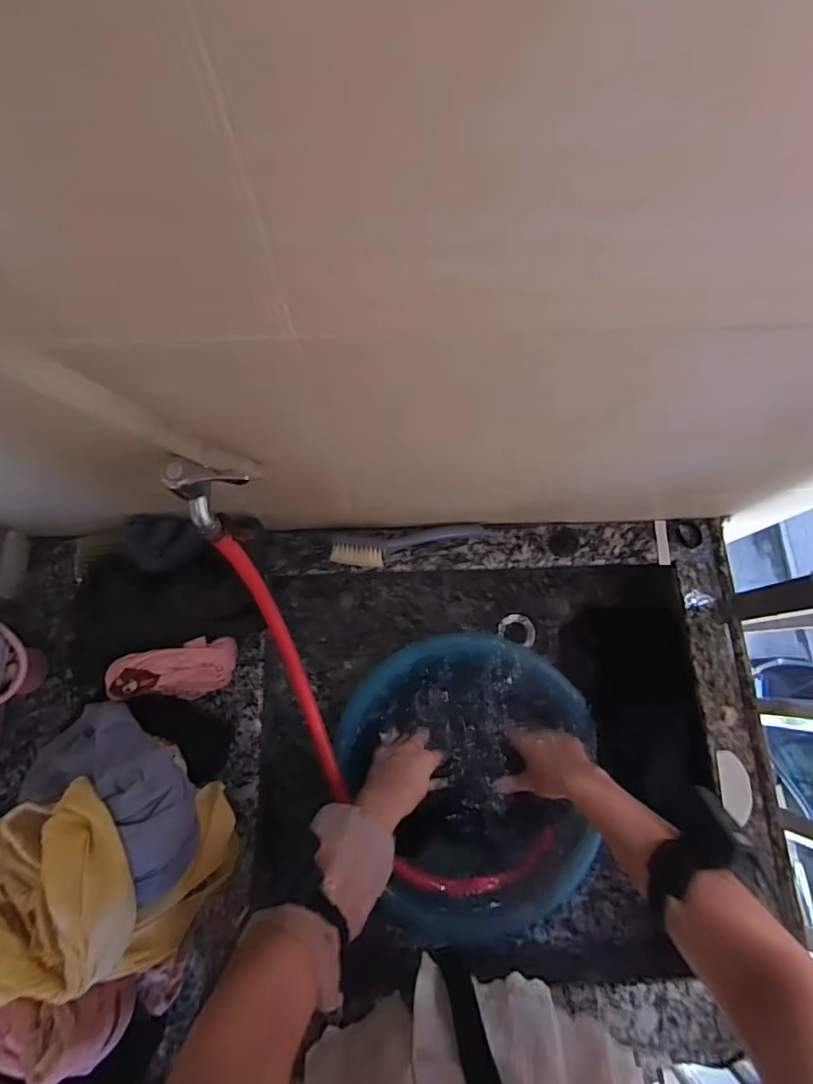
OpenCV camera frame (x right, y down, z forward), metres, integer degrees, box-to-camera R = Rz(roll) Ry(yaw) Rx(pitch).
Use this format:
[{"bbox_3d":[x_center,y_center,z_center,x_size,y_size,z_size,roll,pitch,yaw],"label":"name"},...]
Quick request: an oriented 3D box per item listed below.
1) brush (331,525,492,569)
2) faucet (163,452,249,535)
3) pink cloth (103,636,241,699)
[{"bbox_3d":[0.006,0.004,0.666,0.203,0.025,0.038,-8,76,-3],"label":"brush"},{"bbox_3d":[-0.163,-0.045,0.435,0.058,0.077,0.039,-27,78,-8],"label":"faucet"},{"bbox_3d":[-0.258,0.146,0.579,0.137,0.040,0.060,0,72,-40],"label":"pink cloth"}]

